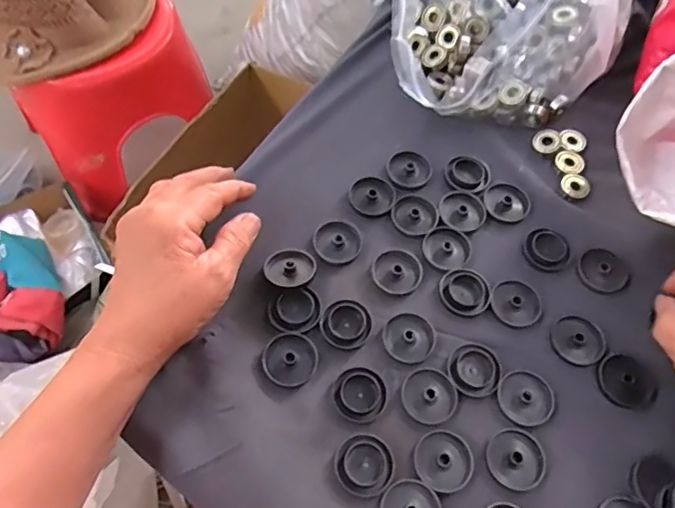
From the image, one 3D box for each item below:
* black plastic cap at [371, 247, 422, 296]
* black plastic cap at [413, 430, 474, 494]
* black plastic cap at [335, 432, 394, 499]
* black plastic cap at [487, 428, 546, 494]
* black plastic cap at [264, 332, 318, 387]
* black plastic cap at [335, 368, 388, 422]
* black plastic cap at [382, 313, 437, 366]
[{"bbox_3d":[0.041,0.011,0.381,0.033,0.004,0.033,1,61,-2],"label":"black plastic cap"},{"bbox_3d":[0.062,0.119,0.323,0.033,0.004,0.033,1,61,-2],"label":"black plastic cap"},{"bbox_3d":[0.016,0.120,0.320,0.033,0.004,0.034,1,61,-2],"label":"black plastic cap"},{"bbox_3d":[0.105,0.119,0.325,0.033,0.004,0.033,1,61,-2],"label":"black plastic cap"},{"bbox_3d":[-0.030,0.066,0.348,0.033,0.004,0.033,1,61,-2],"label":"black plastic cap"},{"bbox_3d":[0.014,0.085,0.340,0.030,0.007,0.031,1,61,-2],"label":"black plastic cap"},{"bbox_3d":[0.046,0.053,0.358,0.032,0.006,0.033,1,61,-2],"label":"black plastic cap"}]

